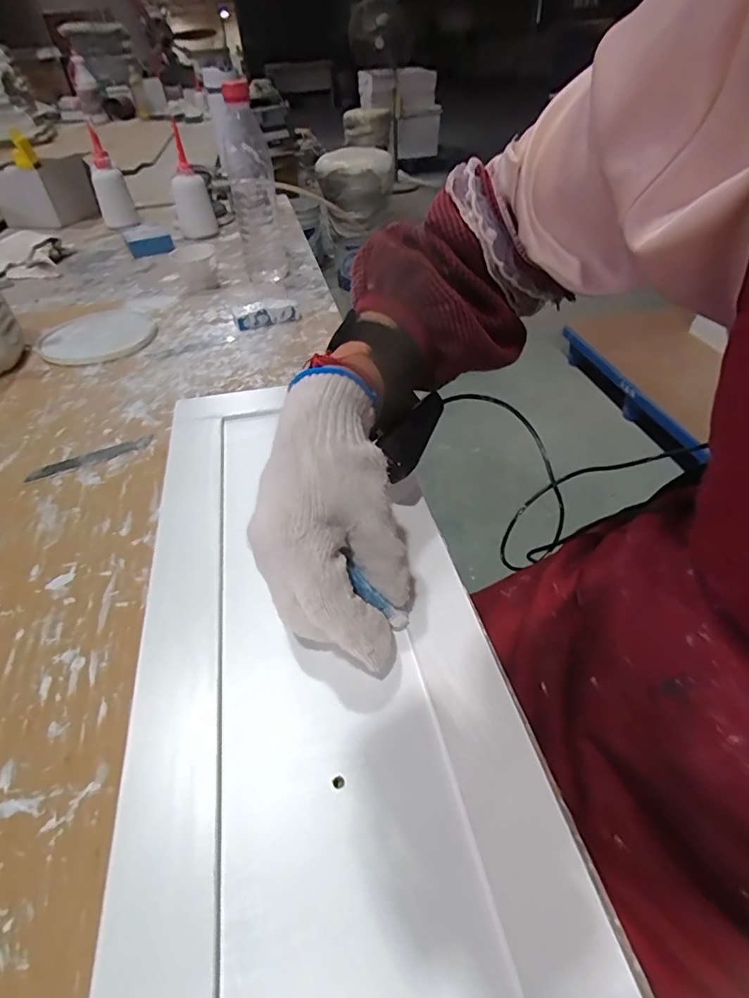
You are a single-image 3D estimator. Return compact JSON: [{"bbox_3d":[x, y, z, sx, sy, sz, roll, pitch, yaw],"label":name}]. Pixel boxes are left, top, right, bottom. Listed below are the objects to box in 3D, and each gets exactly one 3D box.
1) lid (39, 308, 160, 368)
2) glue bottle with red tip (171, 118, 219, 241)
[{"bbox_3d":[-0.316,-0.187,0.580,0.123,0.013,0.120,-2,42,1],"label":"lid"},{"bbox_3d":[-0.320,-0.544,0.872,0.062,0.154,0.044,-13,42,-10],"label":"glue bottle with red tip"}]

